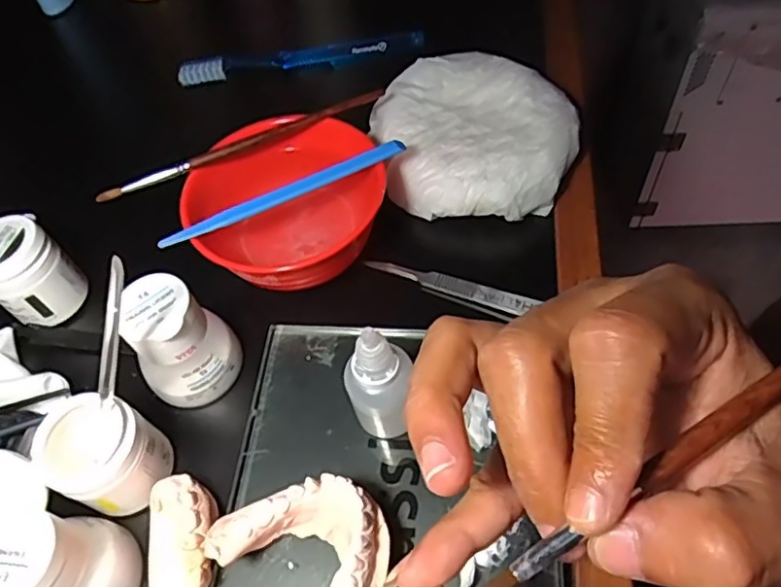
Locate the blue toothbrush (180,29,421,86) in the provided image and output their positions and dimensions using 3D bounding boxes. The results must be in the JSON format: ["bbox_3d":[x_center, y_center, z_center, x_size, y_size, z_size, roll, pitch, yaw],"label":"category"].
[{"bbox_3d":[-0.069,-0.181,0.471,0.187,0.014,0.016,-7,56,2],"label":"blue toothbrush"}]

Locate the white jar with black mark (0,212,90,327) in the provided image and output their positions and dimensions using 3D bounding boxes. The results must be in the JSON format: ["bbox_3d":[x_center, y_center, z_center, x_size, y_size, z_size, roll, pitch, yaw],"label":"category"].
[{"bbox_3d":[-0.205,-0.012,0.348,0.041,0.048,0.043,-3,56,4],"label":"white jar with black mark"}]

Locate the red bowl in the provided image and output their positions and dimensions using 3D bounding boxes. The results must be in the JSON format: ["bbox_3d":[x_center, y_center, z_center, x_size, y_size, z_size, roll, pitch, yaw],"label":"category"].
[{"bbox_3d":[-0.056,-0.049,0.351,0.104,0.053,0.089,-20,57,-7],"label":"red bowl"}]

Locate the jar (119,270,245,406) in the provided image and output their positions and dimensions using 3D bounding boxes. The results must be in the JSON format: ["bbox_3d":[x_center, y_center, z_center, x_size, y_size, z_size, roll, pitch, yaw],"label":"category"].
[{"bbox_3d":[-0.103,0.022,0.307,0.042,0.057,0.043,-3,56,4],"label":"jar"}]

